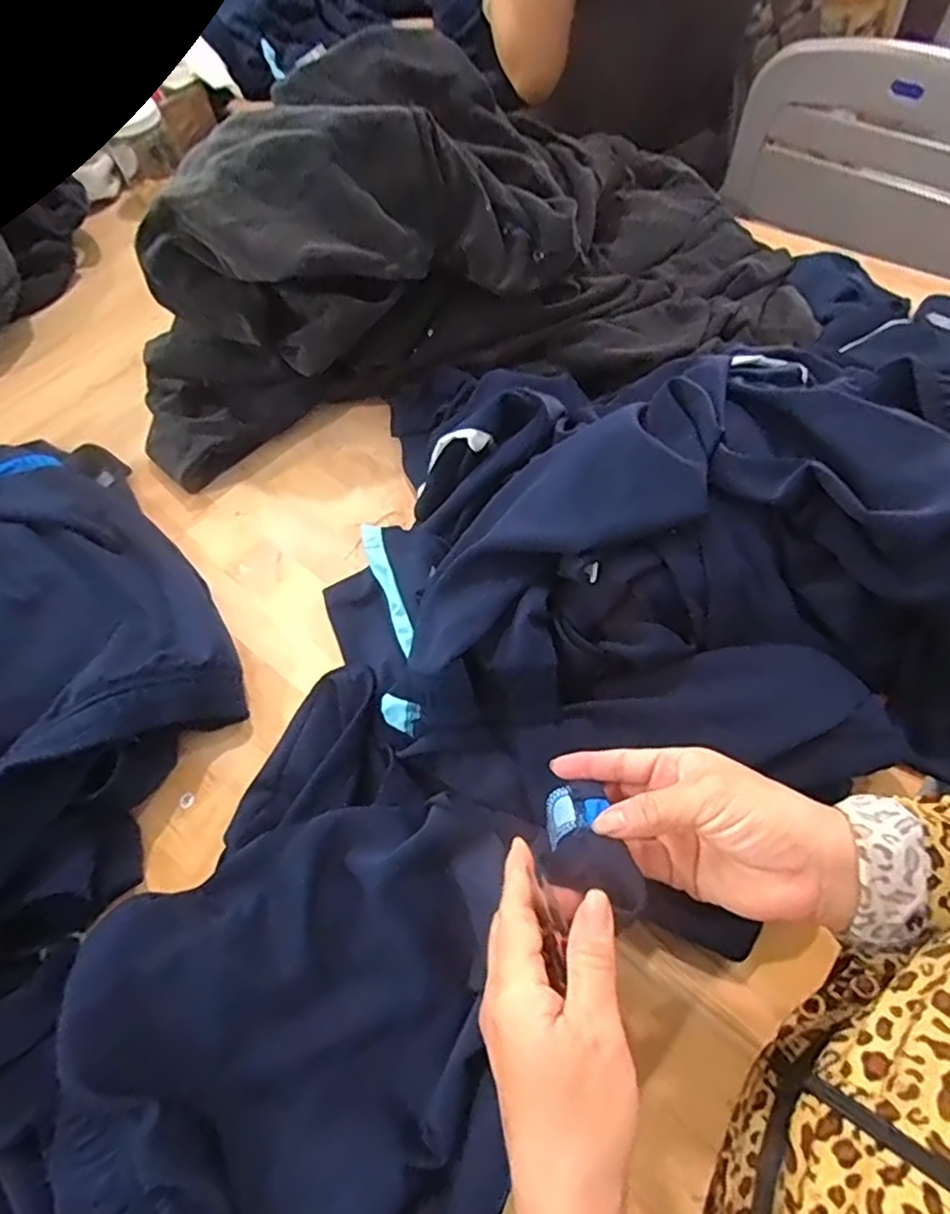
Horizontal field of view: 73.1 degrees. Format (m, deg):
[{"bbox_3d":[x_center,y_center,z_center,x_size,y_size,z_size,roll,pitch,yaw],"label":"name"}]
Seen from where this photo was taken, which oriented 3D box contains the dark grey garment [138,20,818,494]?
[{"bbox_3d":[-0.029,-0.410,0.695,0.694,0.264,0.414,-7,58,0],"label":"dark grey garment"}]

